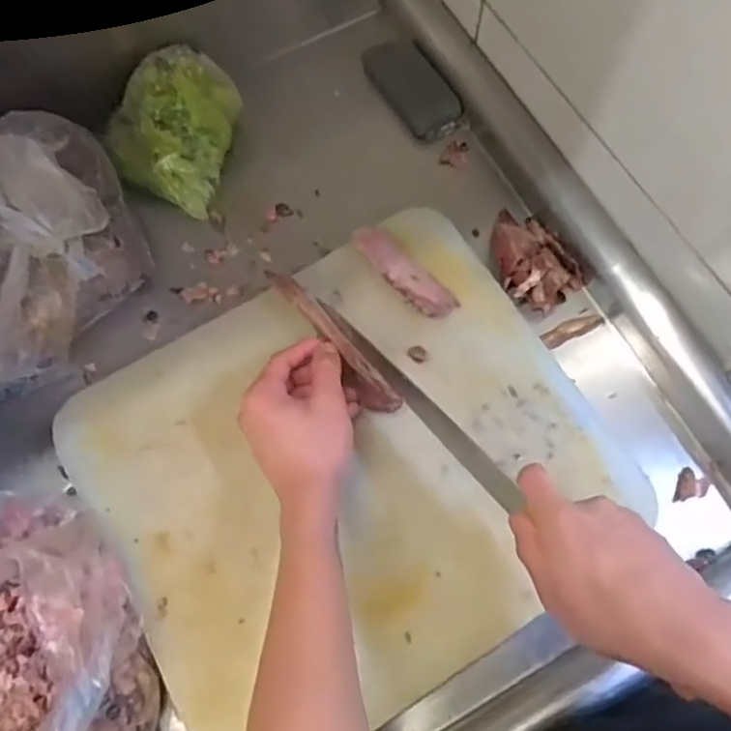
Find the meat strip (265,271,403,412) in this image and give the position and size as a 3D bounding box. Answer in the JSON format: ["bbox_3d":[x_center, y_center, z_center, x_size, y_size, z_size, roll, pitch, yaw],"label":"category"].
[{"bbox_3d":[-0.029,-0.023,0.548,0.020,0.023,0.160,-37,77,-14],"label":"meat strip"}]

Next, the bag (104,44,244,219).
[{"bbox_3d":[-0.182,-0.226,0.616,0.099,0.074,0.118,18,69,5],"label":"bag"}]

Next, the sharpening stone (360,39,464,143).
[{"bbox_3d":[0.049,-0.285,0.671,0.056,0.017,0.128,-30,72,-12],"label":"sharpening stone"}]

